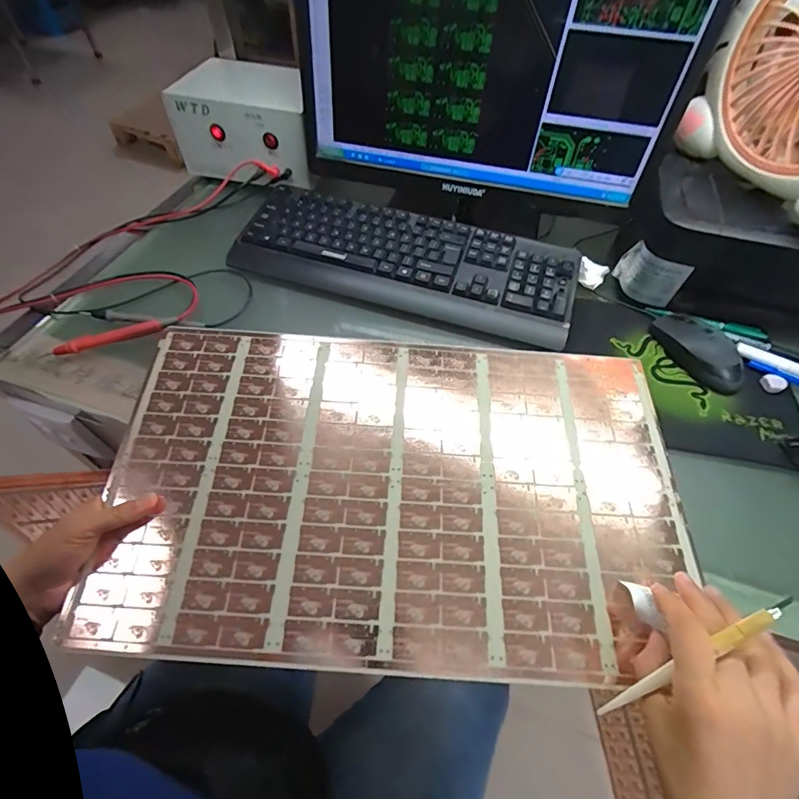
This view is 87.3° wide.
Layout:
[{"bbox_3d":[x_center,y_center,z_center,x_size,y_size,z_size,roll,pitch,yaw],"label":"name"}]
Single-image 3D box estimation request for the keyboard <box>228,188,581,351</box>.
[{"bbox_3d":[0.007,-0.184,0.539,0.422,0.024,0.154,15,56,9],"label":"keyboard"}]

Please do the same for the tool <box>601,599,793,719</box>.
[{"bbox_3d":[0.189,0.173,0.276,0.147,0.007,0.007,-49,63,22],"label":"tool"}]

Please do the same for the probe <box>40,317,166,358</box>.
[{"bbox_3d":[-0.323,-0.067,0.456,0.122,0.016,0.016,-18,57,-14],"label":"probe"}]

